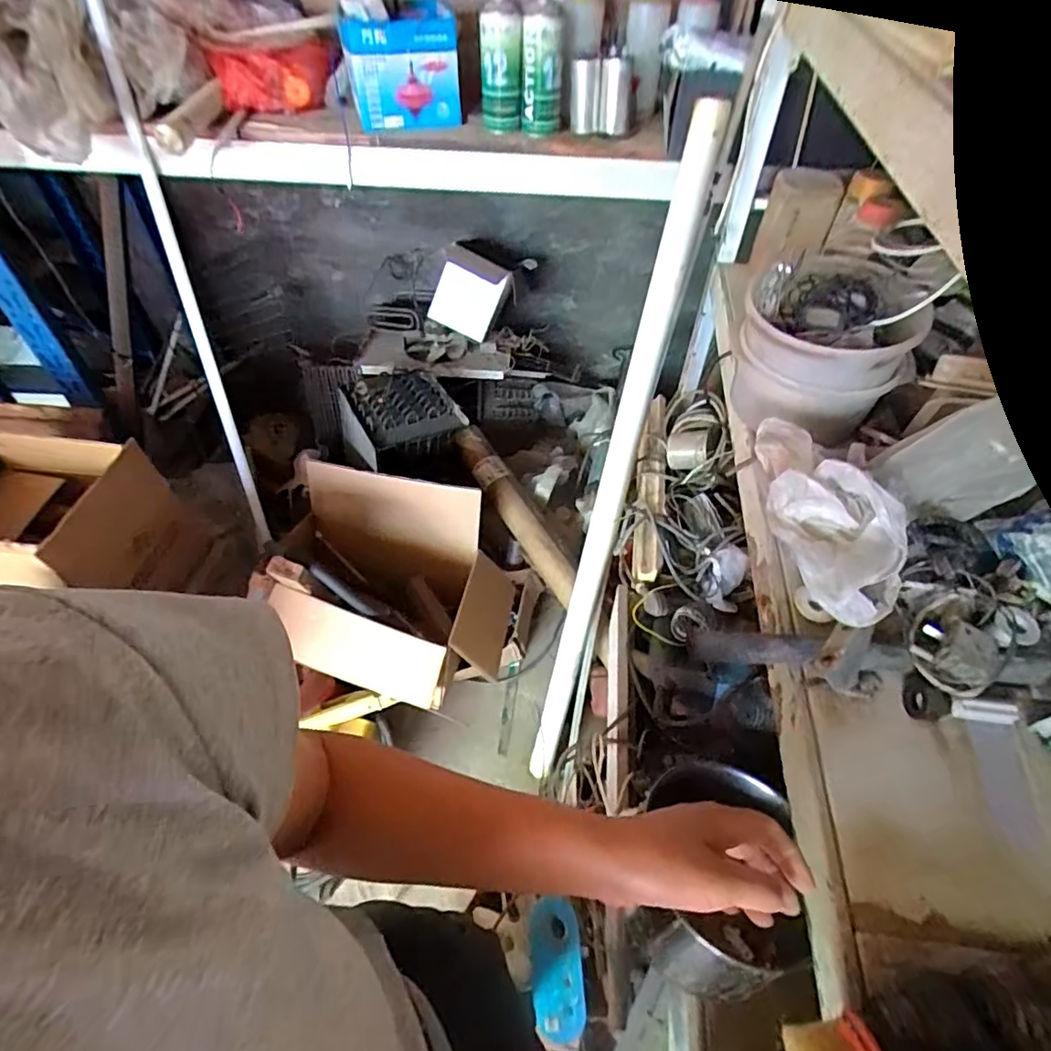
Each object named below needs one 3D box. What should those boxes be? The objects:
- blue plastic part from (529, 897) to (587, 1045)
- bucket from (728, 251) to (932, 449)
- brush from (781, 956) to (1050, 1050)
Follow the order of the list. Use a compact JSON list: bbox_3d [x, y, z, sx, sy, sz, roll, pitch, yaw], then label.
[{"bbox_3d":[0.048,0.675,0.873,0.076,0.018,0.181,-5,75,-5],"label":"blue plastic part"},{"bbox_3d":[0.335,-0.198,0.647,0.156,0.169,0.156,0,50,0],"label":"bucket"},{"bbox_3d":[0.254,0.304,0.343,0.187,0.030,0.053,-7,51,-7],"label":"brush"}]

